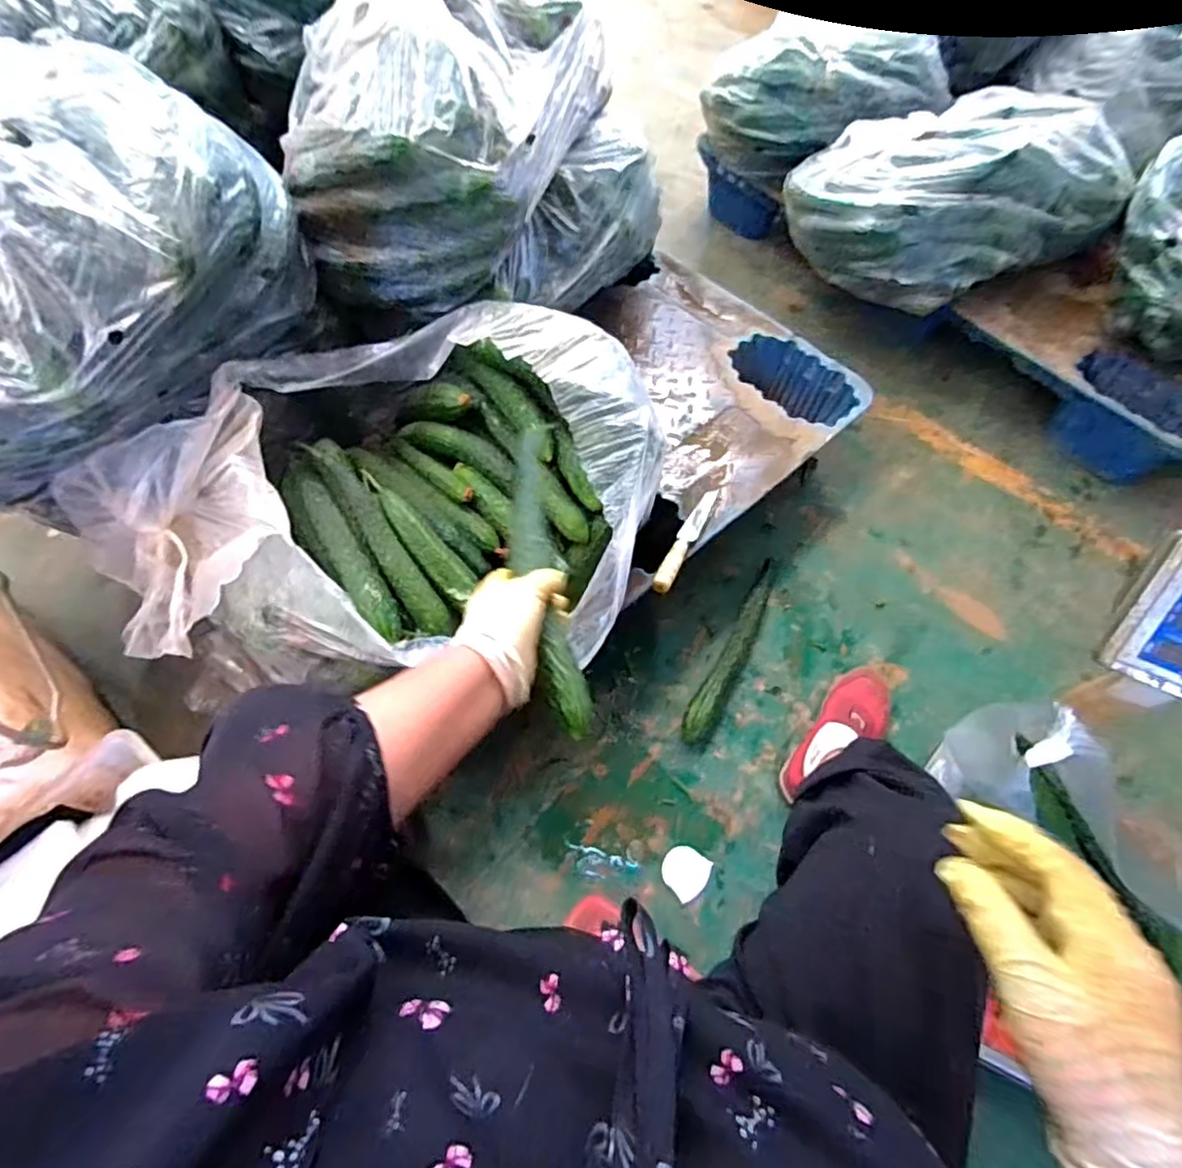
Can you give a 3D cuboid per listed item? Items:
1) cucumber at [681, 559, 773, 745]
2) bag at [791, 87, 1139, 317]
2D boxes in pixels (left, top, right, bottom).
[{"bbox_3d":[0.228,0.093,0.947,0.050,0.053,0.341,28,64,13],"label":"cucumber"},{"bbox_3d":[0.674,-0.739,1.152,0.544,0.215,0.383,-19,64,-12],"label":"bag"}]

